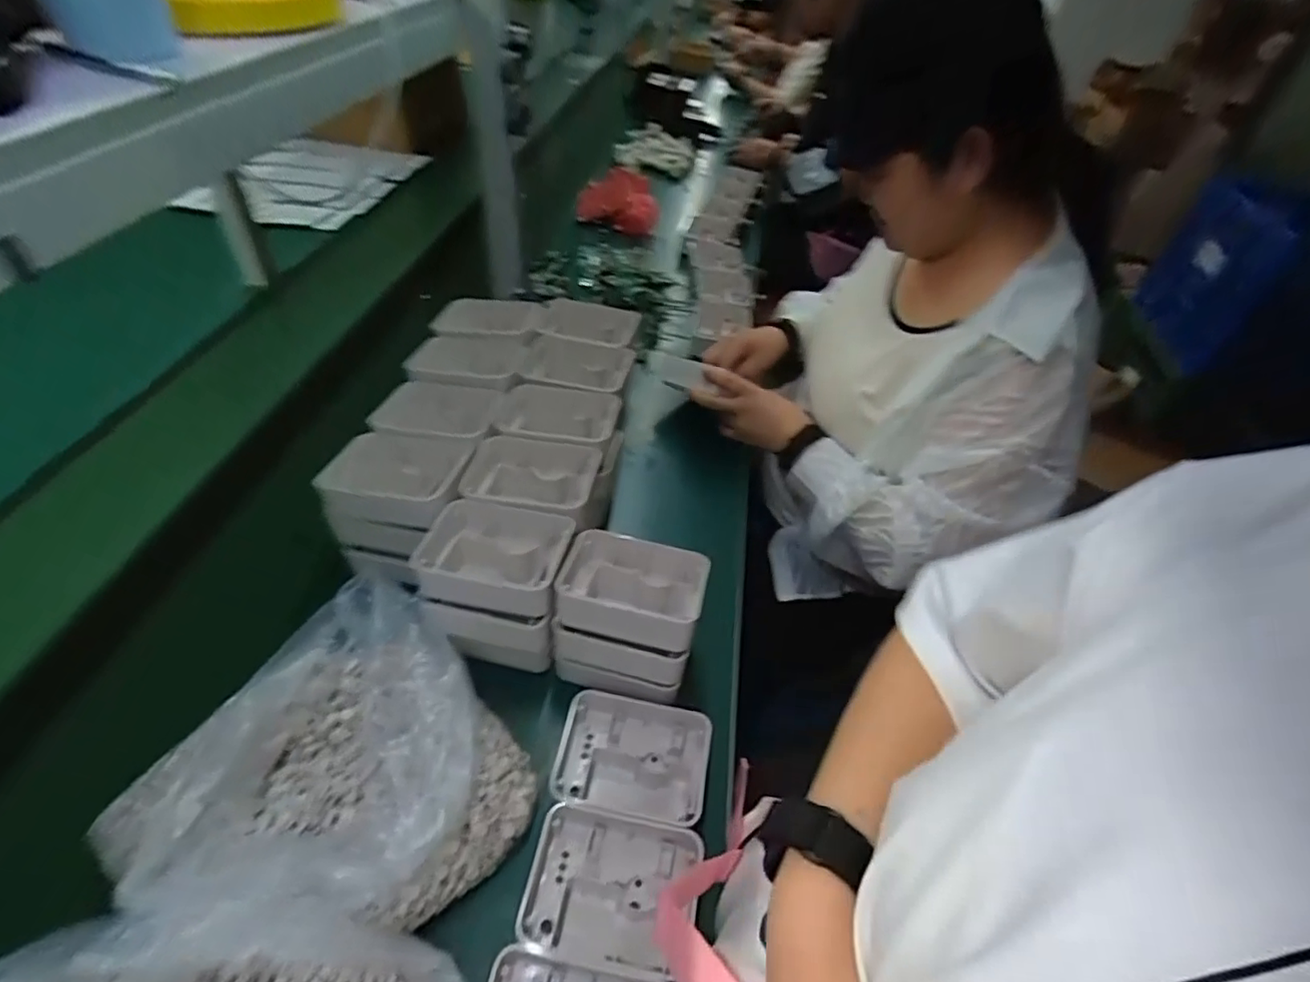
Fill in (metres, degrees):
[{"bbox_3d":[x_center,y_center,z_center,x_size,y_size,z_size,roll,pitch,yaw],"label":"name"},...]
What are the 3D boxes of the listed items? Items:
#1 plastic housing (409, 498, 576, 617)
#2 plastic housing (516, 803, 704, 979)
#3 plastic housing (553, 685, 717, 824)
[{"bbox_3d":[-0.160,0.056,0.585,0.140,0.038,0.104,8,45,0],"label":"plastic housing"},{"bbox_3d":[-0.033,0.313,0.481,0.127,0.035,0.103,11,45,3],"label":"plastic housing"},{"bbox_3d":[-0.020,0.242,0.554,0.135,0.041,0.097,12,45,4],"label":"plastic housing"}]

